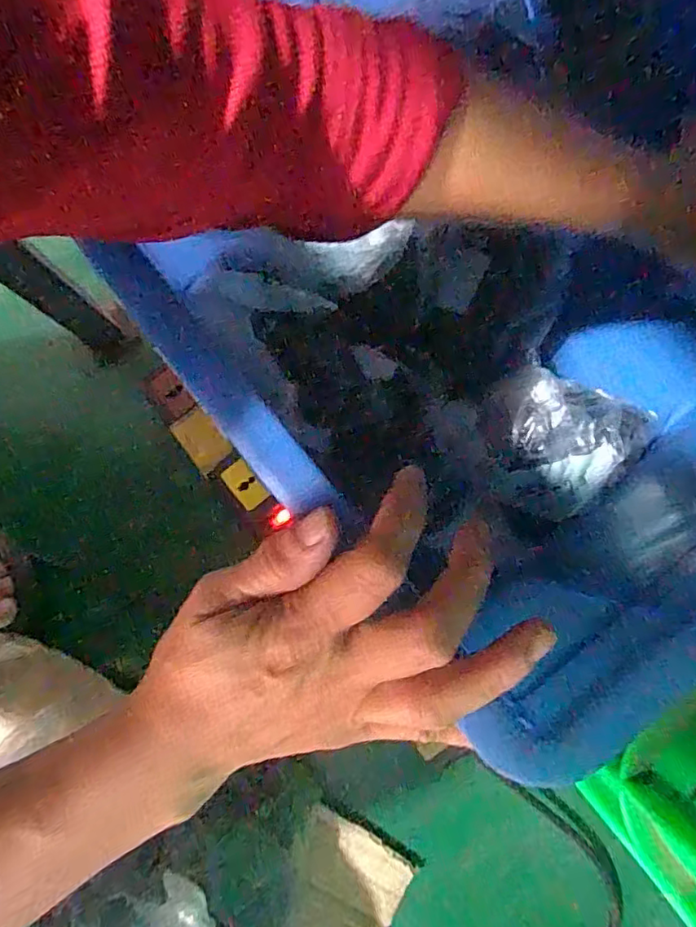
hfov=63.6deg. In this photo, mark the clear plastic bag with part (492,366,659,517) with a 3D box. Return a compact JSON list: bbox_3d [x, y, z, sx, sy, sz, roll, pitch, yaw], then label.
[{"bbox_3d":[0.187,-0.022,0.457,0.136,0.029,0.113,-14,81,0],"label":"clear plastic bag with part"}]

